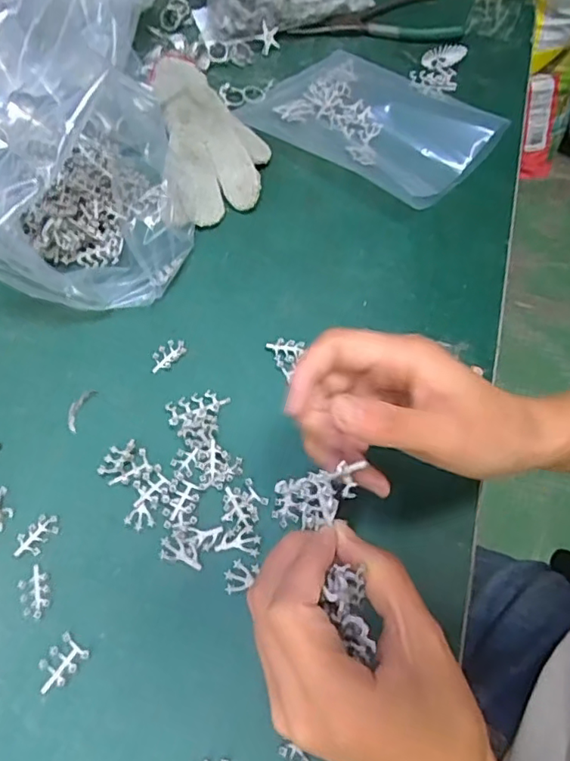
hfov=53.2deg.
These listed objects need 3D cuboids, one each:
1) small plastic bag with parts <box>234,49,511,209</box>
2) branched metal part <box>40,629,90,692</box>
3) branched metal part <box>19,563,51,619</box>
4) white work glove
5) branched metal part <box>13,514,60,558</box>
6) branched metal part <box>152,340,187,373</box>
[{"bbox_3d":[0.076,-0.233,0.501,0.203,0.024,0.146,39,68,19],"label":"small plastic bag with parts"},{"bbox_3d":[-0.120,0.150,0.301,0.018,0.004,0.027,31,65,16],"label":"branched metal part"},{"bbox_3d":[-0.140,0.118,0.318,0.016,0.004,0.027,-18,63,-10],"label":"branched metal part"},{"bbox_3d":[-0.063,-0.219,0.485,0.086,0.036,0.199,-8,61,-5],"label":"white work glove"},{"bbox_3d":[-0.146,0.090,0.333,0.017,0.004,0.028,28,64,14],"label":"branched metal part"},{"bbox_3d":[-0.081,-0.018,0.393,0.016,0.004,0.029,41,68,20],"label":"branched metal part"}]

